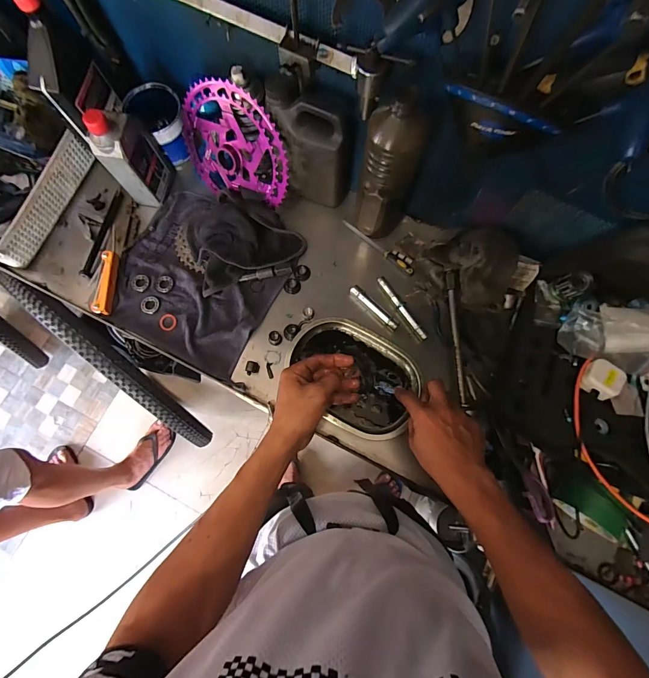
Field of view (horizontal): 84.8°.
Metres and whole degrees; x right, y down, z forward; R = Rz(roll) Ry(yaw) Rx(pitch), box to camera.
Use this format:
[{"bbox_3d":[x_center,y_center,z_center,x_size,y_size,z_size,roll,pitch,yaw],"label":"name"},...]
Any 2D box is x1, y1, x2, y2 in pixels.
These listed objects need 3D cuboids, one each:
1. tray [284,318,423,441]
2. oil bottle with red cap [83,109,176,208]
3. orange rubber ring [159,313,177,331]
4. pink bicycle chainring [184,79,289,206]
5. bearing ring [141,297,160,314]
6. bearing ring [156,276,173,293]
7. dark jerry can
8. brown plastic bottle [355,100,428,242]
[{"bbox_3d":[0.044,0.060,0.579,0.213,0.029,0.156,26,77,7],"label":"tray"},{"bbox_3d":[-0.323,-0.308,0.595,0.056,0.177,0.094,9,76,3],"label":"oil bottle with red cap"},{"bbox_3d":[-0.266,-0.029,0.604,0.028,0.005,0.028,0,76,0],"label":"orange rubber ring"},{"bbox_3d":[-0.147,-0.307,0.569,0.192,0.168,0.014,22,51,15],"label":"pink bicycle chainring"},{"bbox_3d":[-0.300,-0.059,0.609,0.028,0.007,0.030,0,76,0],"label":"bearing ring"},{"bbox_3d":[-0.280,-0.096,0.620,0.029,0.004,0.029,0,76,0],"label":"bearing ring"},{"bbox_3d":[-0.021,-0.309,0.565,0.133,0.206,0.071,19,63,5],"label":"dark jerry can"},{"bbox_3d":[0.099,-0.244,0.535,0.070,0.256,0.076,24,77,6],"label":"brown plastic bottle"}]

